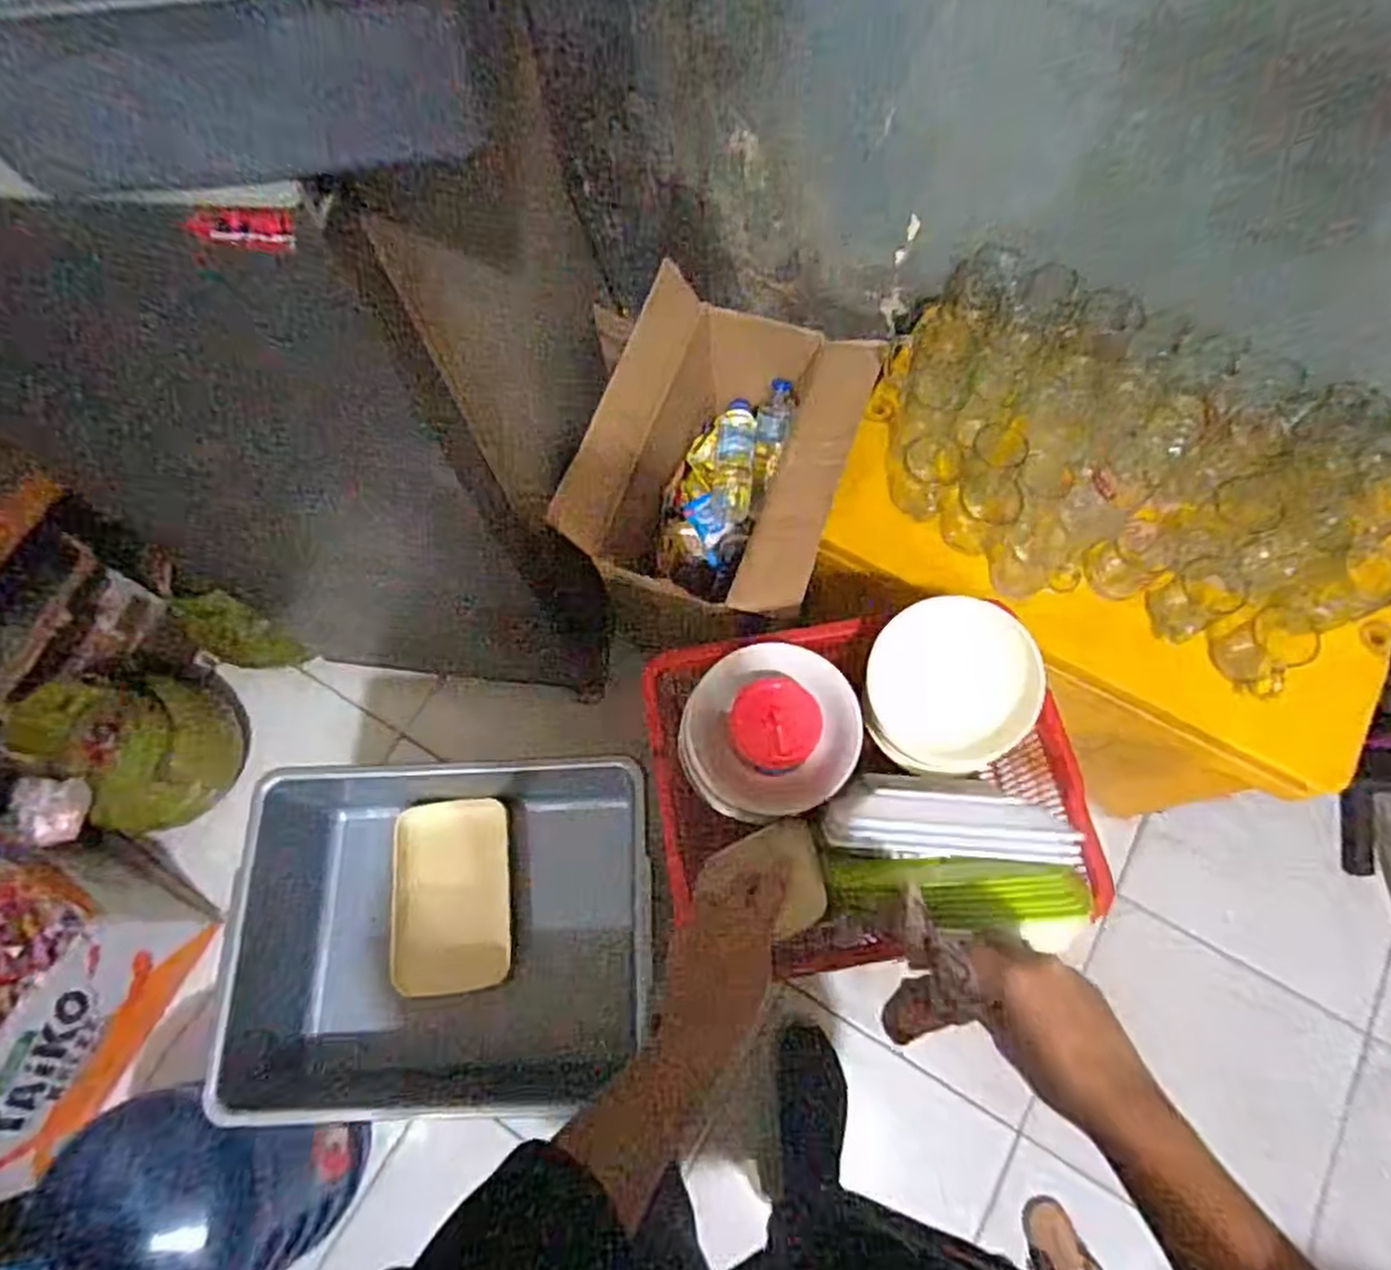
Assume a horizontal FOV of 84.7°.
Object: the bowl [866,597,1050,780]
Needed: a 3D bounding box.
[{"bbox_3d":[0.239,0.044,0.716,0.152,0.080,0.152,1,96,15],"label":"bowl"}]

